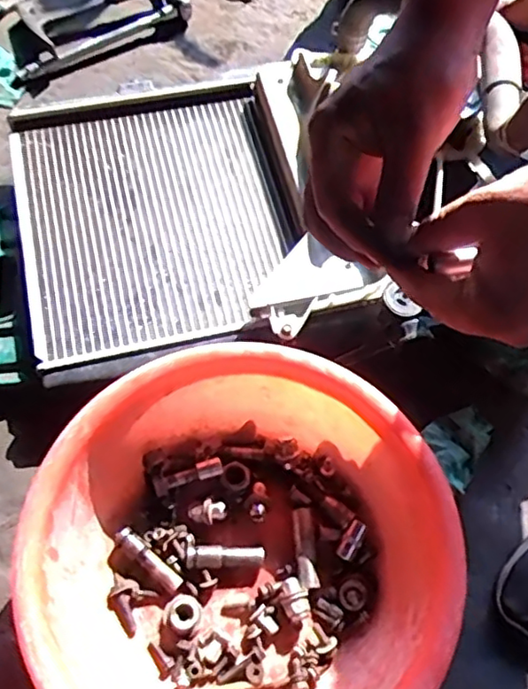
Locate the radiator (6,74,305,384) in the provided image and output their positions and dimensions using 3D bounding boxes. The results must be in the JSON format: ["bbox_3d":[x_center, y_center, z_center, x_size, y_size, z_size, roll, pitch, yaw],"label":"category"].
[{"bbox_3d":[-0.127,-0.169,0.764,0.333,0.042,0.405,-12,63,-9],"label":"radiator"}]

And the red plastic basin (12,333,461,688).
[{"bbox_3d":[-0.018,0.193,0.581,0.346,0.148,0.359,1,61,-1],"label":"red plastic basin"}]

